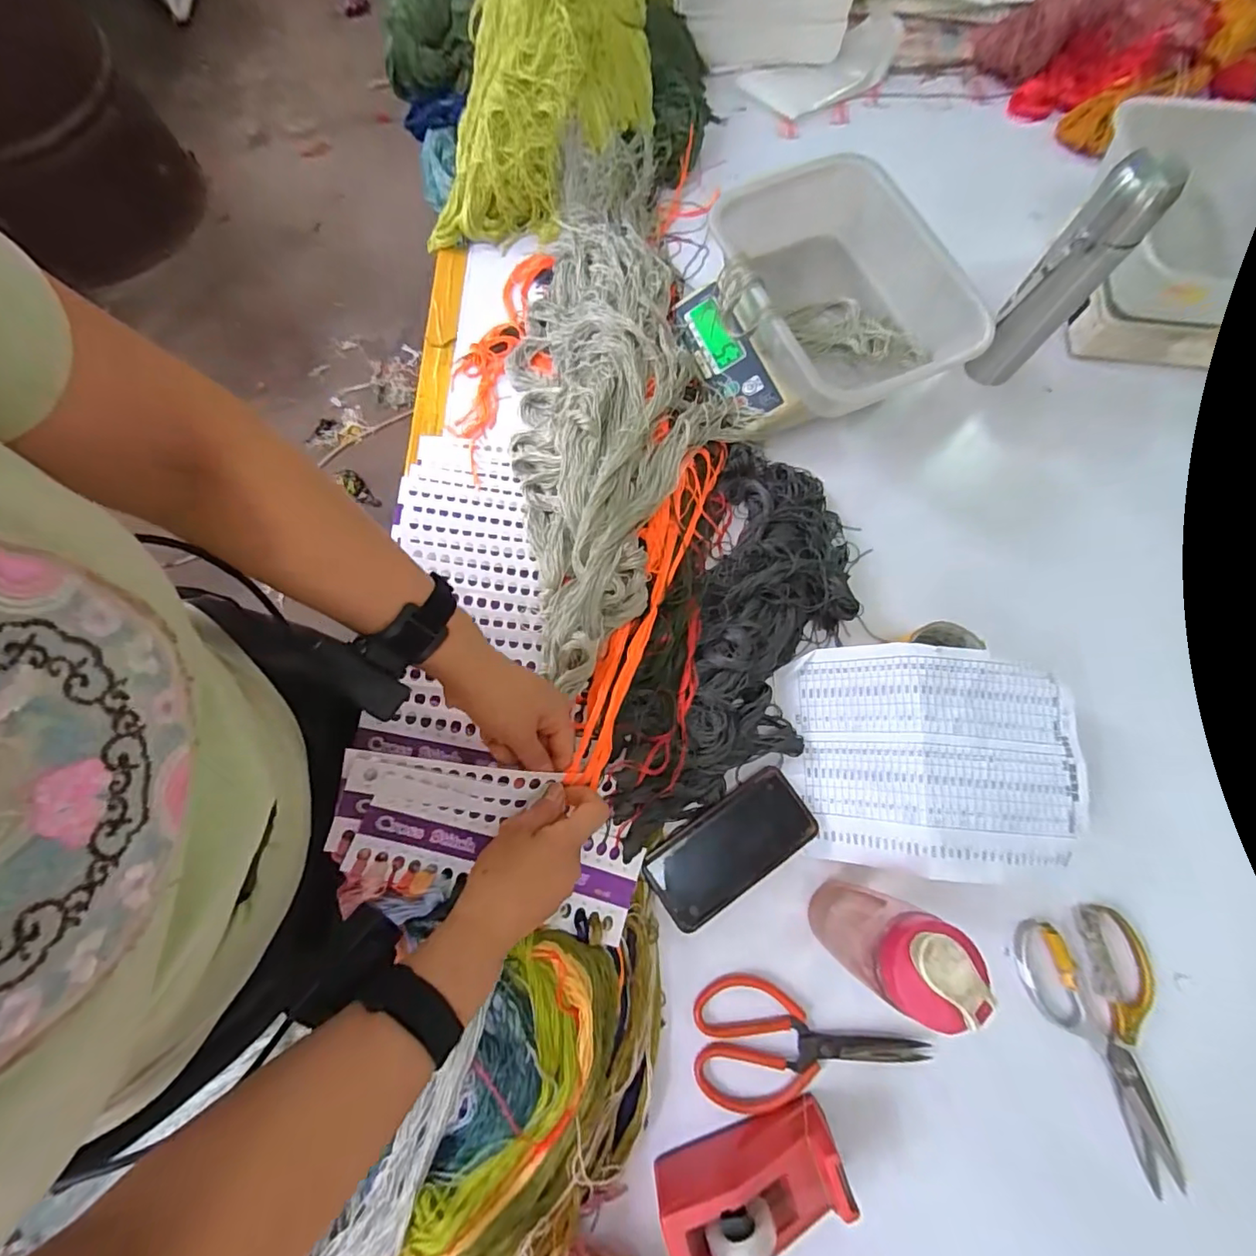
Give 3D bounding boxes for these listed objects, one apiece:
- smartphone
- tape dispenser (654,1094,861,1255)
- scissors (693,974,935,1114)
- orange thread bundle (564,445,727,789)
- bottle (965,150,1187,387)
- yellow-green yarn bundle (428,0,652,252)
[{"bbox_3d":[0.100,0.214,0.530,0.164,0.018,0.078,-33,77,-10],"label":"smartphone"},{"bbox_3d":[0.100,0.450,0.435,0.146,0.077,0.057,-17,75,-6],"label":"tape dispenser"},{"bbox_3d":[0.164,0.374,0.492,0.202,0.012,0.100,1,74,-1],"label":"scissors"},{"bbox_3d":[0.019,-0.034,0.555,0.048,0.035,0.385,20,69,5],"label":"orange thread bundle"},{"bbox_3d":[0.458,-0.365,0.590,0.067,0.242,0.054,42,77,10],"label":"bottle"},{"bbox_3d":[-0.118,-0.706,0.688,0.271,0.108,0.455,24,96,6],"label":"yellow-green yarn bundle"}]

